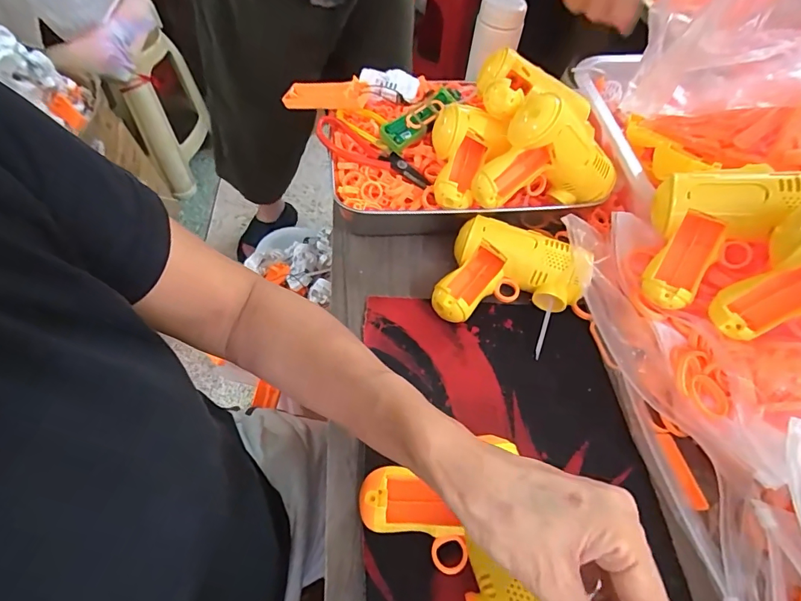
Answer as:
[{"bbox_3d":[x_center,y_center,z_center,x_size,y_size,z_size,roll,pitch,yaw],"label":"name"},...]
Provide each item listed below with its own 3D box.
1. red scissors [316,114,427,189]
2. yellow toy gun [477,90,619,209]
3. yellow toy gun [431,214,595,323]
[{"bbox_3d":[-0.036,-0.167,0.499,0.148,0.016,0.044,27,57,15],"label":"red scissors"},{"bbox_3d":[0.148,-0.150,0.449,0.155,0.096,0.065,-8,55,-9],"label":"yellow toy gun"},{"bbox_3d":[0.108,-0.016,0.436,0.129,0.060,0.107,20,56,11],"label":"yellow toy gun"}]

